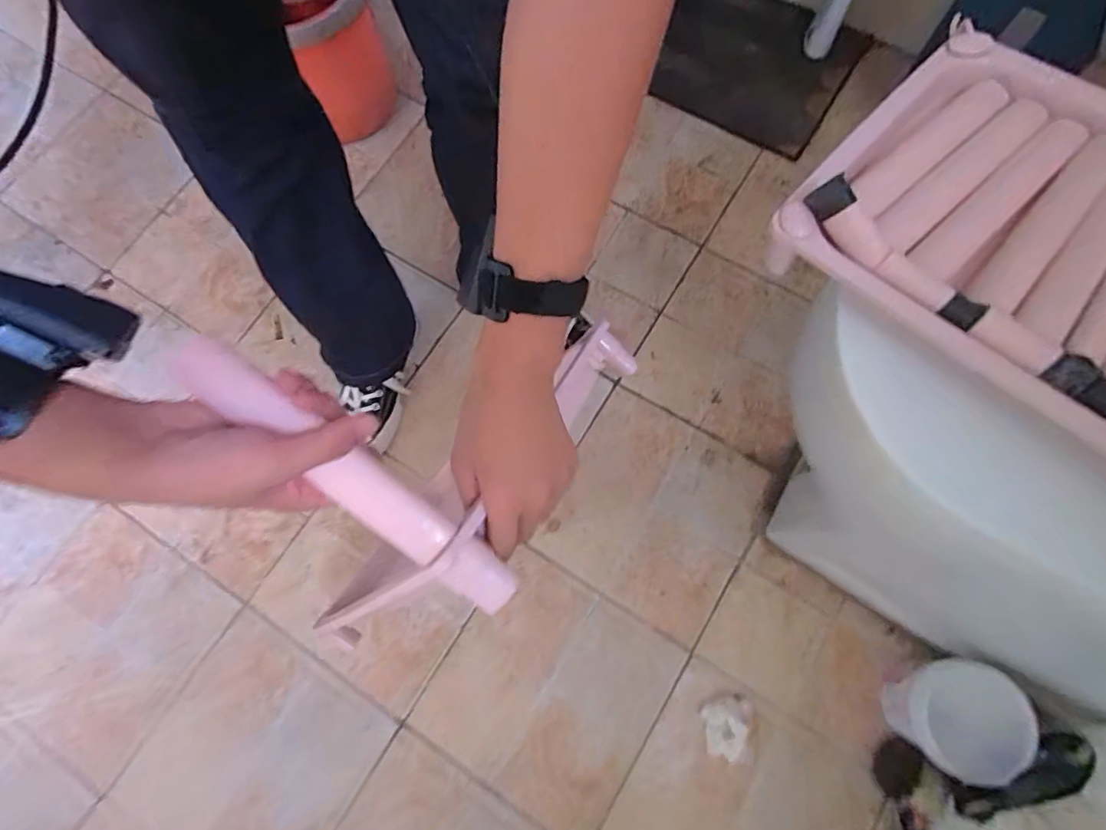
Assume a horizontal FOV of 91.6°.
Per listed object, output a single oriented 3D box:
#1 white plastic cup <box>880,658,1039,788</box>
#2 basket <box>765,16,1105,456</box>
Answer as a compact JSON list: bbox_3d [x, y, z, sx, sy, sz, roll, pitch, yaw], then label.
[{"bbox_3d":[0.497,0.373,0.676,0.109,0.130,0.129,20,74,7],"label":"white plastic cup"},{"bbox_3d":[0.426,-0.109,0.406,0.441,0.057,0.291,39,78,12],"label":"basket"}]

